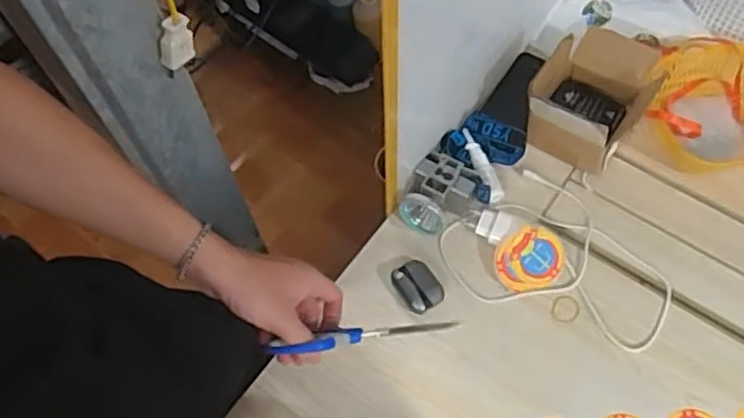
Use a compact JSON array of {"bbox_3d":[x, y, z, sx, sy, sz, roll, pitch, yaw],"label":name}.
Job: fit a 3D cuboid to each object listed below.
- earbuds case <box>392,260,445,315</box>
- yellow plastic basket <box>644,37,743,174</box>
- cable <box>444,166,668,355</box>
[{"bbox_3d":[0.055,0.086,0.787,0.049,0.023,0.056,-33,66,-15],"label":"earbuds case"},{"bbox_3d":[0.430,-0.122,0.846,0.182,0.072,0.173,32,67,17],"label":"yellow plastic basket"},{"bbox_3d":[0.213,0.067,0.787,0.183,0.025,0.245,-38,67,-17],"label":"cable"}]

